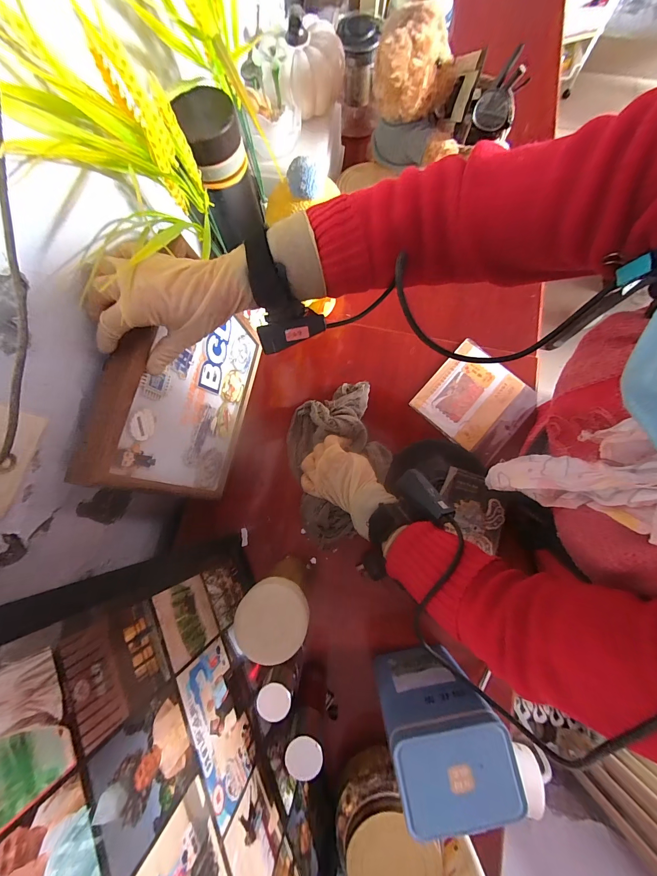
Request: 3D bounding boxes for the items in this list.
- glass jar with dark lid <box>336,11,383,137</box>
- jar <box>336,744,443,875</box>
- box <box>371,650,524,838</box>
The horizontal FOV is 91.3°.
[{"bbox_3d":[0.051,-0.659,0.595,0.073,0.146,0.079,-6,78,0],"label":"glass jar with dark lid"},{"bbox_3d":[0.064,0.438,0.356,0.095,0.095,0.101,0,78,1],"label":"jar"},{"bbox_3d":[0.113,0.303,0.346,0.103,0.152,0.084,-11,78,-1],"label":"box"}]

